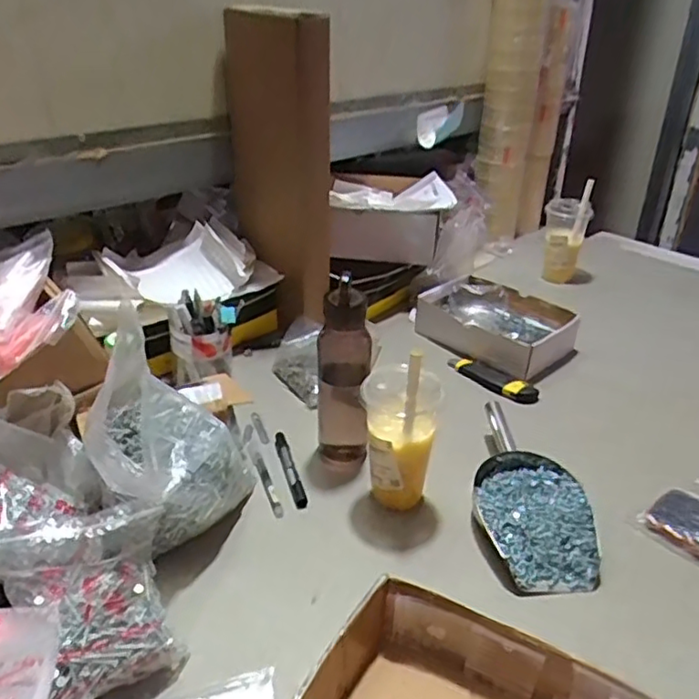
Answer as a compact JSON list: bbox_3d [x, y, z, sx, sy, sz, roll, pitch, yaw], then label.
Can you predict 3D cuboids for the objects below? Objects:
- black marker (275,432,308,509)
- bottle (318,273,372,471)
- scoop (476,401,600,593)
[{"bbox_3d":[-0.077,0.153,0.813,0.018,0.013,0.141,-7,31,-14],"label":"black marker"},{"bbox_3d":[-0.007,0.033,0.805,0.067,0.242,0.059,0,30,-2],"label":"bottle"},{"bbox_3d":[0.215,0.171,0.768,0.126,0.048,0.263,2,30,3],"label":"scoop"}]

